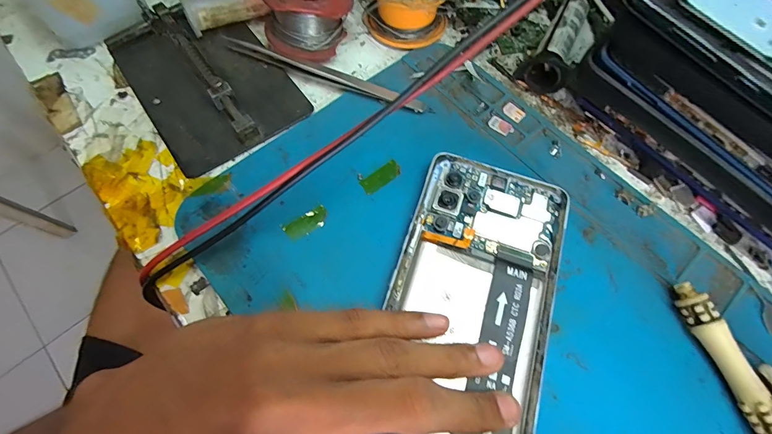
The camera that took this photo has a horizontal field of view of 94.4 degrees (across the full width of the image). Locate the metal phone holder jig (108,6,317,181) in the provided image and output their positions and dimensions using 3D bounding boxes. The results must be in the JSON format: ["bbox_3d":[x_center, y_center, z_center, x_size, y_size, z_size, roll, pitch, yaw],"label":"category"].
[{"bbox_3d":[-0.104,-0.083,0.206,0.077,0.016,0.109,-34,72,-14],"label":"metal phone holder jig"}]

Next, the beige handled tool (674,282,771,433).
[{"bbox_3d":[0.156,0.084,0.147,0.011,0.014,0.116,-17,69,-9],"label":"beige handled tool"}]

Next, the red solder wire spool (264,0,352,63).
[{"bbox_3d":[-0.046,-0.123,0.215,0.043,0.032,0.048,28,70,10],"label":"red solder wire spool"}]

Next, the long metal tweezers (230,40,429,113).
[{"bbox_3d":[-0.034,-0.087,0.216,0.131,0.006,0.012,20,68,7],"label":"long metal tweezers"}]

